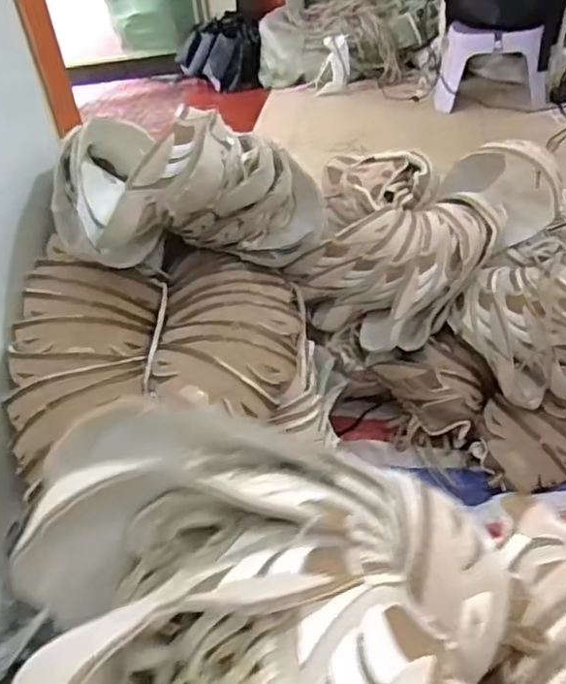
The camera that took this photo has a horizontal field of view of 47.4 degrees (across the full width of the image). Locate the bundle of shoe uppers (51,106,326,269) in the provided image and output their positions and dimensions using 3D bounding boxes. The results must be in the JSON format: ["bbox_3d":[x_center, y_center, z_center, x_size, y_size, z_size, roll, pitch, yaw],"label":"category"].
[{"bbox_3d":[-0.133,-0.195,0.862,0.326,0.213,0.254,-21,43,-17],"label":"bundle of shoe uppers"}]

